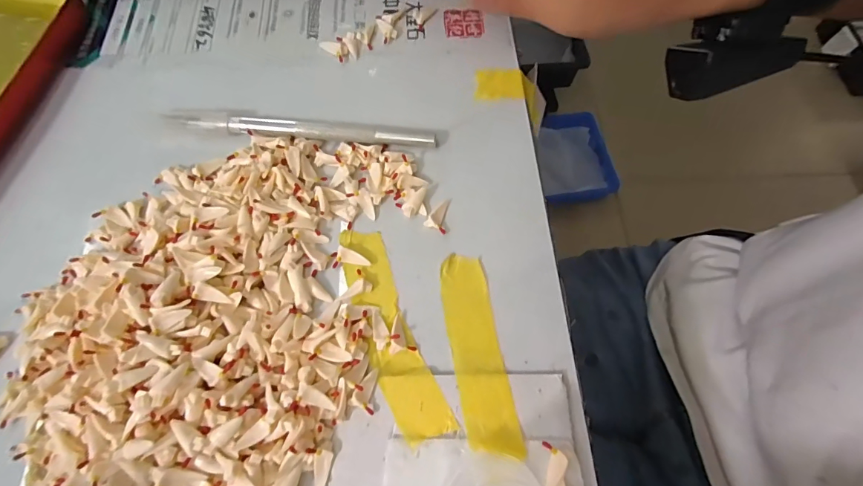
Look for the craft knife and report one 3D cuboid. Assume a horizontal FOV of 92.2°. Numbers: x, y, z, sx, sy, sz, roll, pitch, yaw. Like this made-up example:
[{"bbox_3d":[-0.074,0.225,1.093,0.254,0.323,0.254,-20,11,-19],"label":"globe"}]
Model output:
[{"bbox_3d":[-0.065,-0.057,0.207,0.132,0.008,0.010,3,67,2],"label":"craft knife"}]

